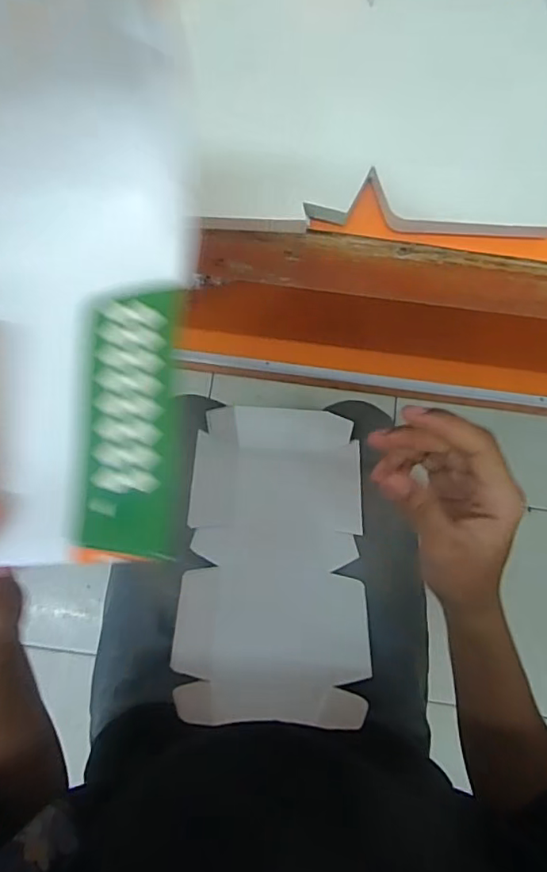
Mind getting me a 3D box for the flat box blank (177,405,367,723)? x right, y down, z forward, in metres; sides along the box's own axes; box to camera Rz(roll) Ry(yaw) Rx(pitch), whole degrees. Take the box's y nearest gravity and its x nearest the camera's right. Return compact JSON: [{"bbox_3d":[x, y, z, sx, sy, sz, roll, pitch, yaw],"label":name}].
[{"bbox_3d":[0.002,0.114,0.564,0.177,0.031,0.320,5,58,-2],"label":"flat box blank"}]

